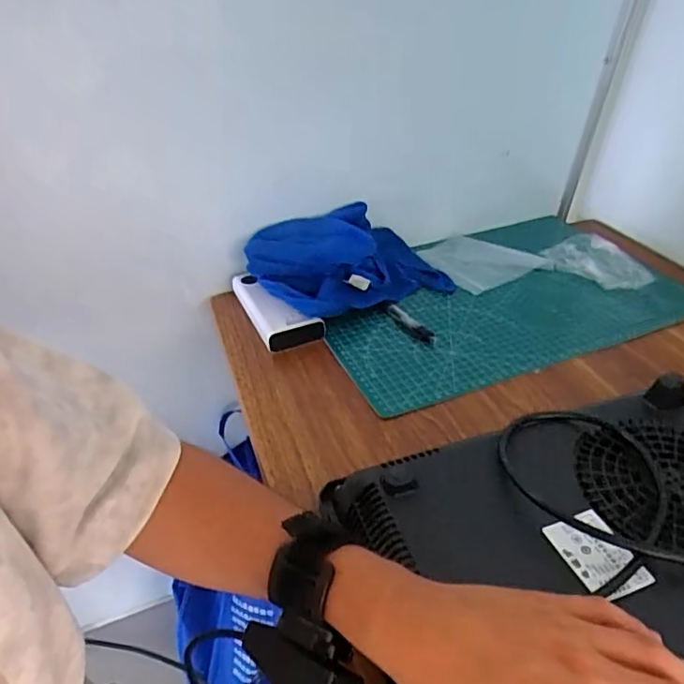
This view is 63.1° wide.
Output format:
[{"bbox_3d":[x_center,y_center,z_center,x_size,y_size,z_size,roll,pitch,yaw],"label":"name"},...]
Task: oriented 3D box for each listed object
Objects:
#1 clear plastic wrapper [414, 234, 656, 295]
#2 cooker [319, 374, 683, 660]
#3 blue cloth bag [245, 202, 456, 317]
[{"bbox_3d":[0.239,-0.109,0.718,0.268,0.033,0.131,5,37,9],"label":"clear plastic wrapper"},{"bbox_3d":[0.177,0.141,0.344,0.303,0.049,0.245,-12,37,-14],"label":"cooker"},{"bbox_3d":[0.010,-0.098,0.676,0.222,0.078,0.137,-19,39,-22],"label":"blue cloth bag"}]

